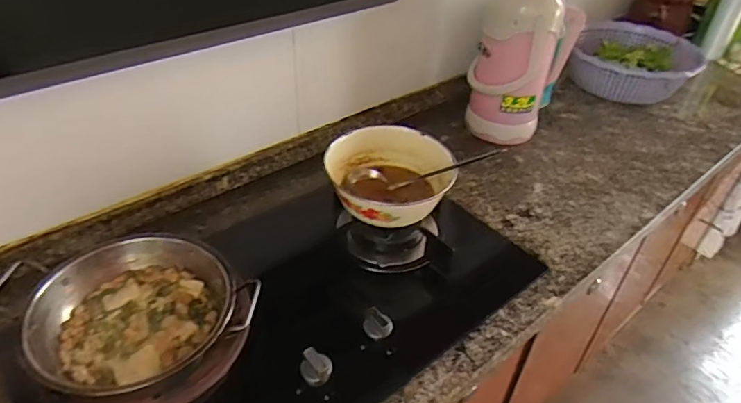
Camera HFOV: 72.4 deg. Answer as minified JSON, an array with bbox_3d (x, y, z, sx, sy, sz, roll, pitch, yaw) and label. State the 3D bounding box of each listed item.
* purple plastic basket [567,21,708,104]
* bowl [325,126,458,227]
[{"bbox_3d":[0.730,-0.387,1.408,0.316,0.117,0.363,23,42,22],"label":"purple plastic basket"},{"bbox_3d":[0.035,-0.035,0.820,0.206,0.089,0.179,-19,44,-26],"label":"bowl"}]

